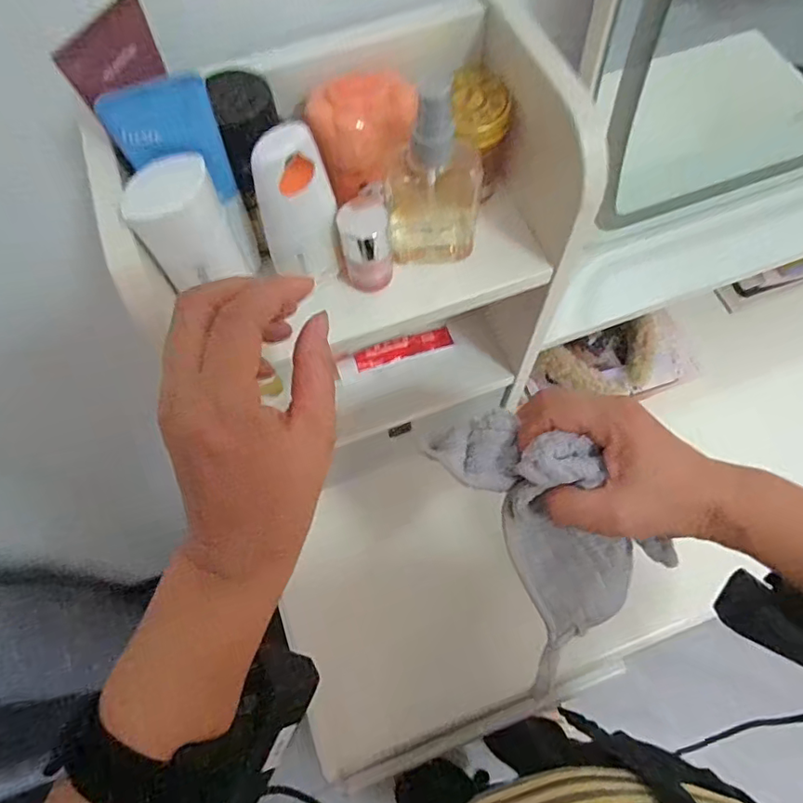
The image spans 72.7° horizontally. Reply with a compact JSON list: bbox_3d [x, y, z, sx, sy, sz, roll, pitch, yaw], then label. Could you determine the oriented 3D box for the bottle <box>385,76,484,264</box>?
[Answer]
[{"bbox_3d":[0.019,-0.131,0.312,0.053,0.119,0.036,4,67,4],"label":"bottle"}]

